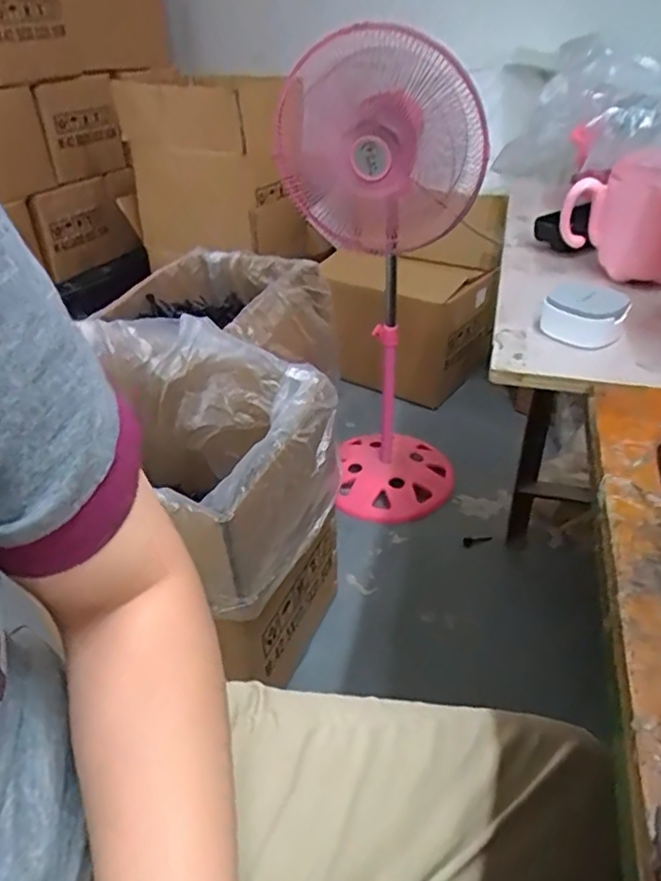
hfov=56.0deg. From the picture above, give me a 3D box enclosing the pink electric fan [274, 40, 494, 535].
[{"bbox_3d":[0.087,-0.260,1.212,0.332,0.860,0.299,-1,36,1],"label":"pink electric fan"}]

